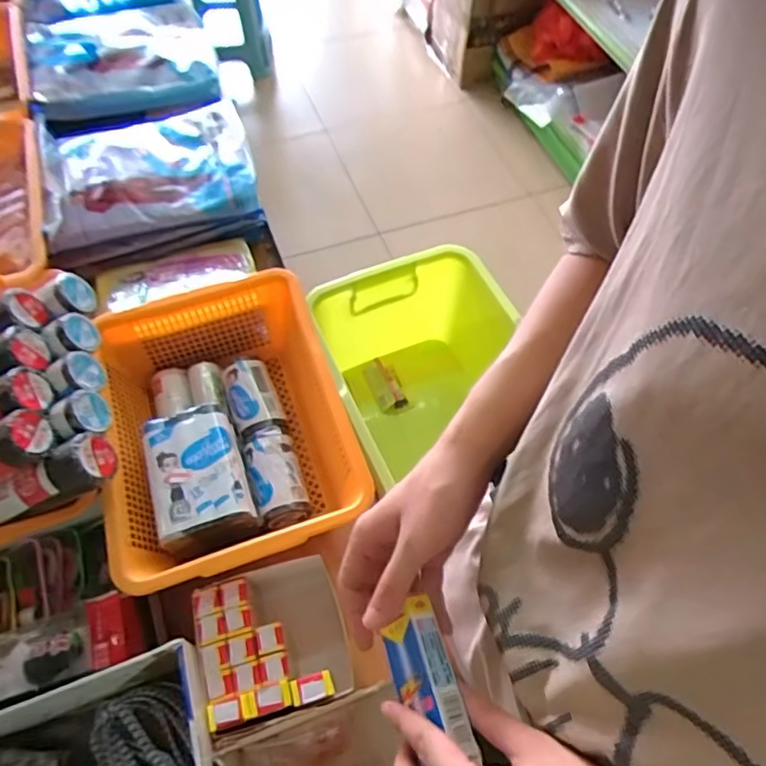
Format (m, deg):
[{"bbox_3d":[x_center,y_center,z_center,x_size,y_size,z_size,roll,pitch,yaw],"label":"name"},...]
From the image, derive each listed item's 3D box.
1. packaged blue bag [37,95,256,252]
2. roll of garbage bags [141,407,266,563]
[{"bbox_3d":[-0.378,-0.346,0.916,0.316,0.033,0.259,-17,62,-11],"label":"packaged blue bag"},{"bbox_3d":[-0.213,0.117,0.674,0.102,0.075,0.162,-16,61,-11],"label":"roll of garbage bags"}]

